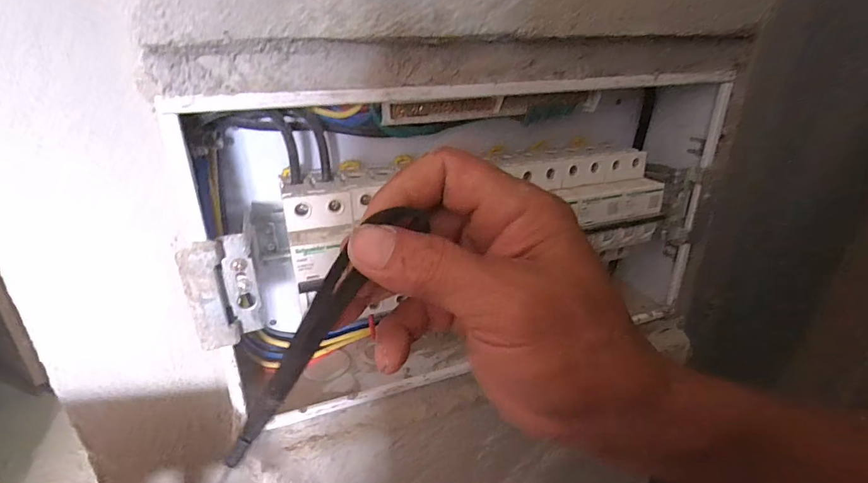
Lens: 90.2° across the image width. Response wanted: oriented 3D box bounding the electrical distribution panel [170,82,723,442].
[{"bbox_3d":[0.030,-0.011,0.302,0.345,0.191,0.079,-9,25,-19],"label":"electrical distribution panel"}]

